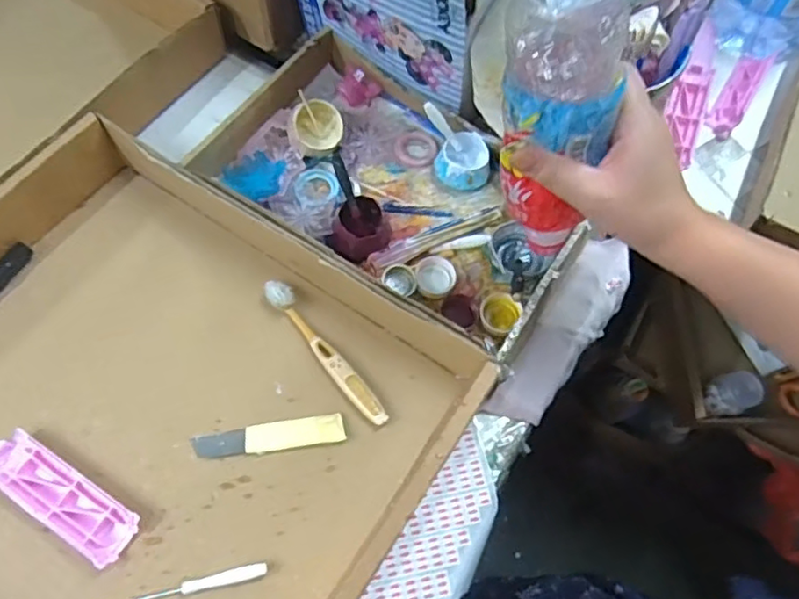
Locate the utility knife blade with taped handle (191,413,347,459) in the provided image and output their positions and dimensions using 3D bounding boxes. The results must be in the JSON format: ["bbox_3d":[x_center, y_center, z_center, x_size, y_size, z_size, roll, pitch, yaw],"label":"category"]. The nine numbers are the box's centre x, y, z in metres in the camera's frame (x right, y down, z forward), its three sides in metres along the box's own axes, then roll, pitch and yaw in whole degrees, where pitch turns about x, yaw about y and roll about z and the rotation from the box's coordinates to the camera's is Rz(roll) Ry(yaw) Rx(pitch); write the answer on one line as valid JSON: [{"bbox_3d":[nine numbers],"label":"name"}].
[{"bbox_3d":[-0.089,0.095,0.418,0.101,0.008,0.019,-7,64,-6],"label":"utility knife blade with taped handle"}]

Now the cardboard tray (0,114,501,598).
[{"bbox_3d":[-0.180,0.085,0.402,0.365,0.054,0.358,31,66,13],"label":"cardboard tray"}]

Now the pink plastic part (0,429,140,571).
[{"bbox_3d":[-0.221,0.128,0.397,0.111,0.014,0.034,30,66,12],"label":"pink plastic part"}]

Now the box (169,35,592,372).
[{"bbox_3d":[0.001,-0.086,0.495,0.288,0.049,0.185,33,66,13],"label":"box"}]

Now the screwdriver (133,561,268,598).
[{"bbox_3d":[-0.123,0.176,0.374,0.083,0.007,0.009,-12,64,-8],"label":"screwdriver"}]

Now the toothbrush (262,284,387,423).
[{"bbox_3d":[-0.056,0.038,0.450,0.017,0.013,0.137,-36,70,-18],"label":"toothbrush"}]

